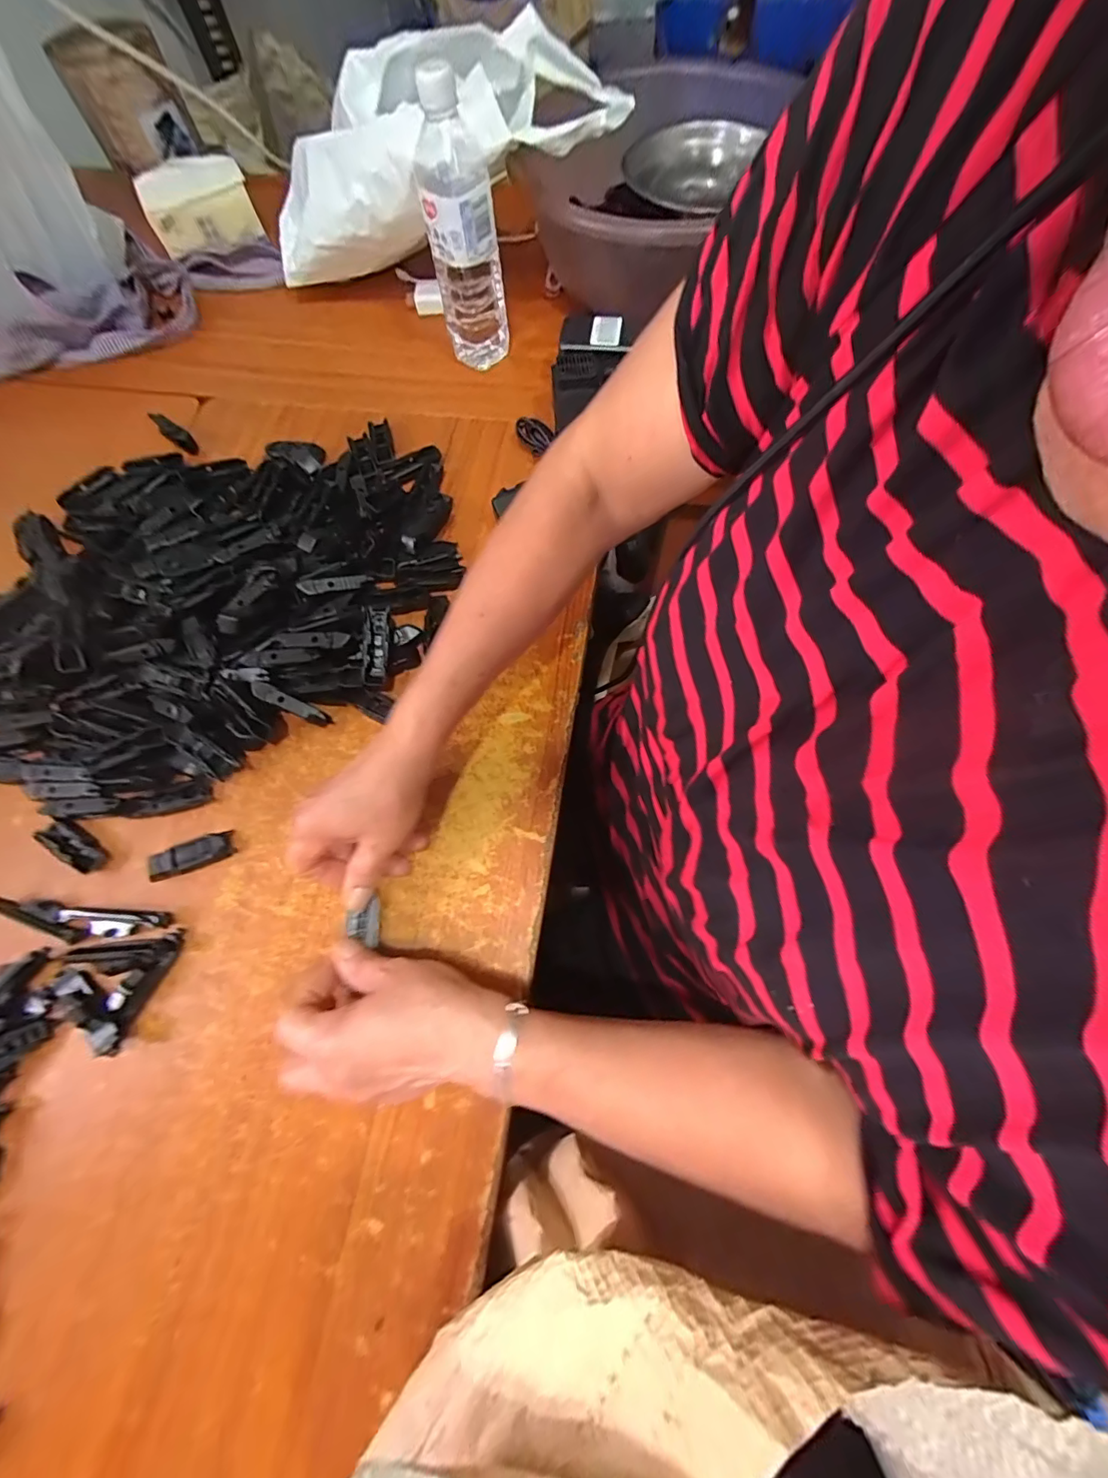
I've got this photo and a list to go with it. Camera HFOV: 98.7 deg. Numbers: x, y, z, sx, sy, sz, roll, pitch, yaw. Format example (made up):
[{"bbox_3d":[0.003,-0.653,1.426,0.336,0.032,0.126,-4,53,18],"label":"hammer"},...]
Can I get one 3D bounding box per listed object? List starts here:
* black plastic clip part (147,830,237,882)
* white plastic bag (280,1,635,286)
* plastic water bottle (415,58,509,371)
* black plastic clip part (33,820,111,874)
[{"bbox_3d":[-0.290,0.091,0.380,0.059,0.016,0.026,-17,70,-4],"label":"black plastic clip part"},{"bbox_3d":[-0.145,-0.599,0.490,0.416,0.124,0.129,0,69,24],"label":"white plastic bag"},{"bbox_3d":[-0.091,-0.500,0.487,0.070,0.194,0.074,-11,70,-2],"label":"plastic water bottle"},{"bbox_3d":[-0.388,0.084,0.384,0.058,0.016,0.024,30,74,12],"label":"black plastic clip part"}]

